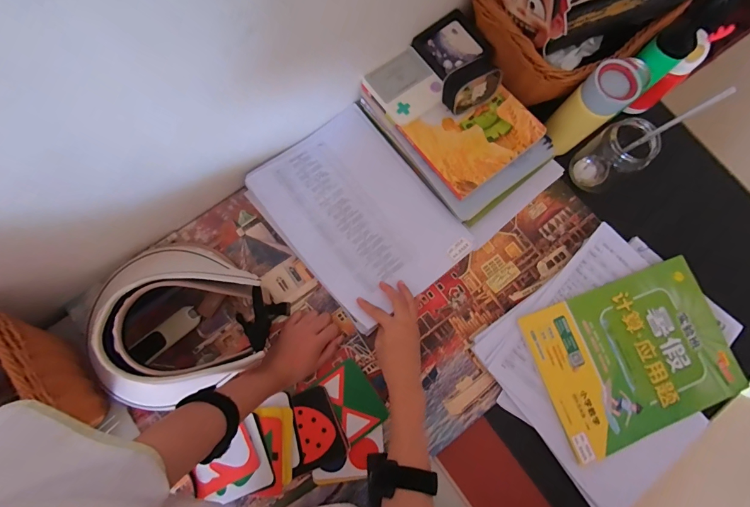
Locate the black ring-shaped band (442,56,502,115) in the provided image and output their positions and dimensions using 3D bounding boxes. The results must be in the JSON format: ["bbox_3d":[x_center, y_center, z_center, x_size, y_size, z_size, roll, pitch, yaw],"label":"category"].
[{"bbox_3d":[0.140,-0.246,0.528,0.089,0.058,0.042,-29,81,-7],"label":"black ring-shaped band"}]

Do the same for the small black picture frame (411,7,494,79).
[{"bbox_3d":[0.120,-0.322,0.563,0.094,0.013,0.090,-35,82,-7],"label":"small black picture frame"}]

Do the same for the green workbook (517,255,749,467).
[{"bbox_3d":[0.387,0.150,0.539,0.297,0.012,0.211,-19,80,-7],"label":"green workbook"}]

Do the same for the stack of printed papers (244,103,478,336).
[{"bbox_3d":[-0.026,-0.058,0.549,0.219,0.024,0.293,-37,82,-8],"label":"stack of printed papers"}]

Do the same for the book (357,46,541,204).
[{"bbox_3d":[0.118,-0.221,0.552,0.165,0.016,0.236,-37,82,-8],"label":"book"}]

